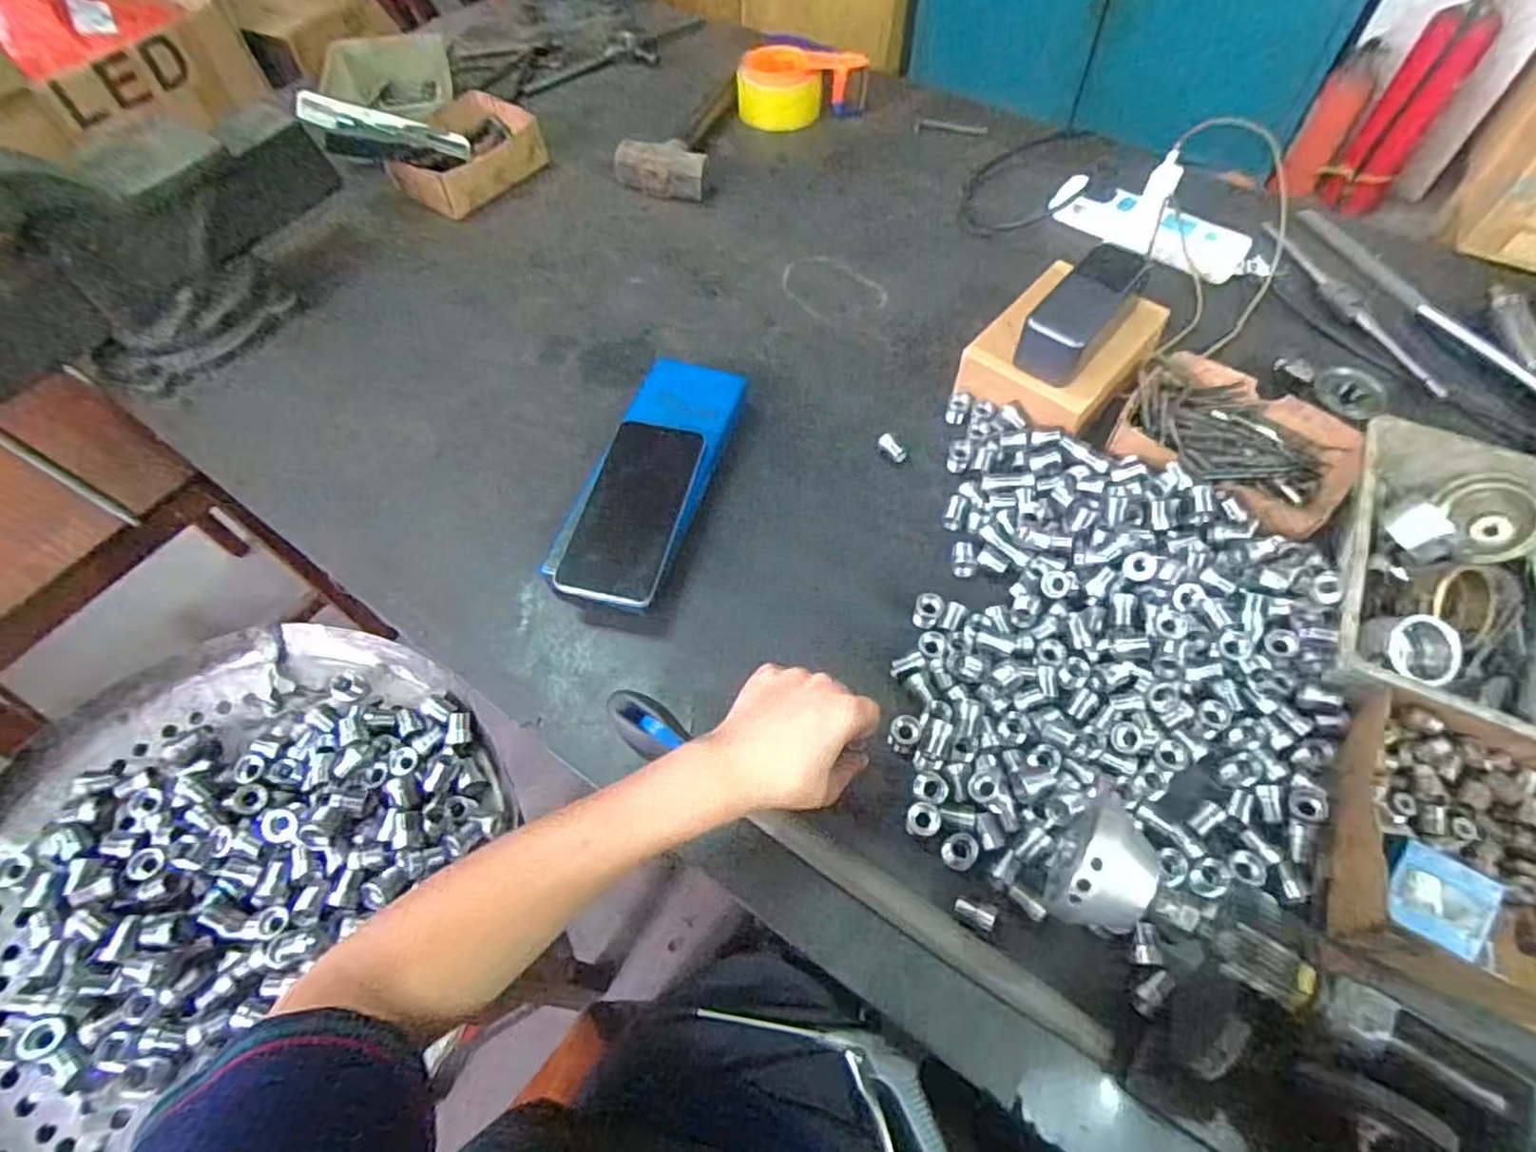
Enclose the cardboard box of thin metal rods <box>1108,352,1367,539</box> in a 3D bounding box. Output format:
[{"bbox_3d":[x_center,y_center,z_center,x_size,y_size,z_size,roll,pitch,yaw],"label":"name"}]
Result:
[{"bbox_3d":[0.390,-0.107,0.607,0.182,0.046,0.139,34,64,20],"label":"cardboard box of thin metal rods"}]

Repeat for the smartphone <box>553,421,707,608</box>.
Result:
[{"bbox_3d":[-0.106,-0.052,0.564,0.076,0.012,0.159,14,64,2],"label":"smartphone"}]

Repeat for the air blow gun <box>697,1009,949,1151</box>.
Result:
[{"bbox_3d":[0.074,0.363,0.488,0.247,0.030,0.074,38,65,22],"label":"air blow gun"}]

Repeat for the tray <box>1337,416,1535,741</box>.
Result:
[{"bbox_3d":[0.499,0.010,0.513,0.168,0.059,0.238,23,61,15],"label":"tray"}]

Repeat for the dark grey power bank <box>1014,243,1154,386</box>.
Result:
[{"bbox_3d":[0.269,-0.224,0.614,0.054,0.059,0.137,38,79,21],"label":"dark grey power bank"}]

